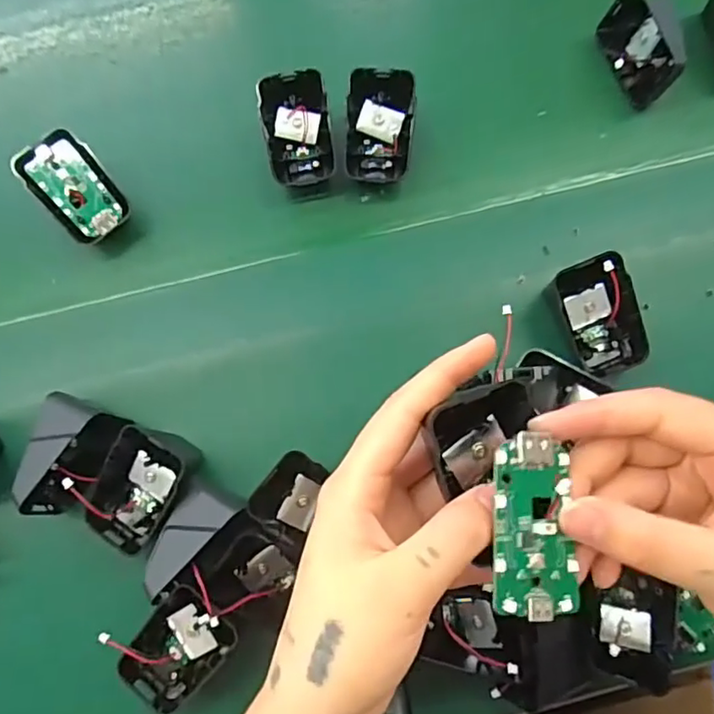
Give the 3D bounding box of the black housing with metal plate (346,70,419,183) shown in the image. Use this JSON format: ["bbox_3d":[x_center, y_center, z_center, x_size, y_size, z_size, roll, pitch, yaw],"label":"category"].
[{"bbox_3d":[0.015,-0.151,0.392,0.044,0.022,0.069,6,109,5],"label":"black housing with metal plate"}]

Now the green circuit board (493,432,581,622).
[{"bbox_3d":[0.064,0.060,0.215,0.030,0.008,0.062,0,79,2],"label":"green circuit board"}]

